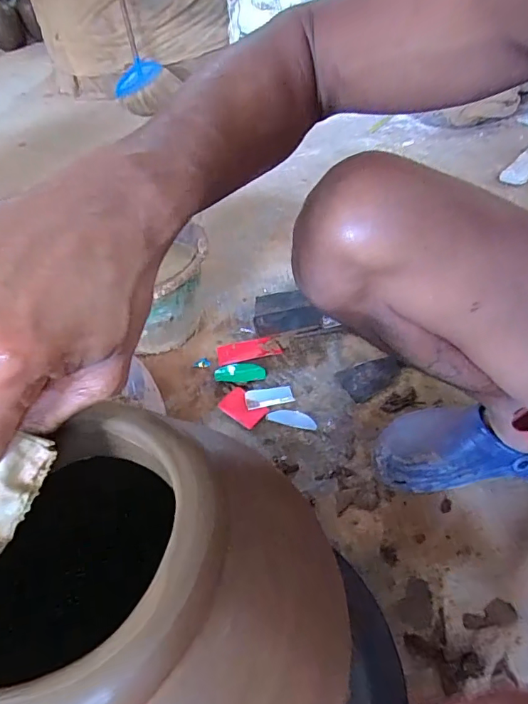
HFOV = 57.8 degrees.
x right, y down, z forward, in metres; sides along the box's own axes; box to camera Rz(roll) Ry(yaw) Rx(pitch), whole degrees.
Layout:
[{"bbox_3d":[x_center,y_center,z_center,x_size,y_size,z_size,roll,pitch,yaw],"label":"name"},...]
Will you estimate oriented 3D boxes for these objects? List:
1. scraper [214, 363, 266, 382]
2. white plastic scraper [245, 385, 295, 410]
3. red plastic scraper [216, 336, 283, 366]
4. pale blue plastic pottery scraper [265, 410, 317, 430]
[{"bbox_3d":[-0.041,0.034,0.808,0.083,0.009,0.038,-6,43,1],"label":"scraper"},{"bbox_3d":[0.009,0.070,0.758,0.076,0.006,0.039,-8,44,-11],"label":"white plastic scraper"},{"bbox_3d":[-0.027,-0.004,0.847,0.110,0.013,0.046,-11,43,-4],"label":"red plastic scraper"},{"bbox_3d":[0.043,0.101,0.728,0.076,0.004,0.025,10,64,11],"label":"pale blue plastic pottery scraper"}]

